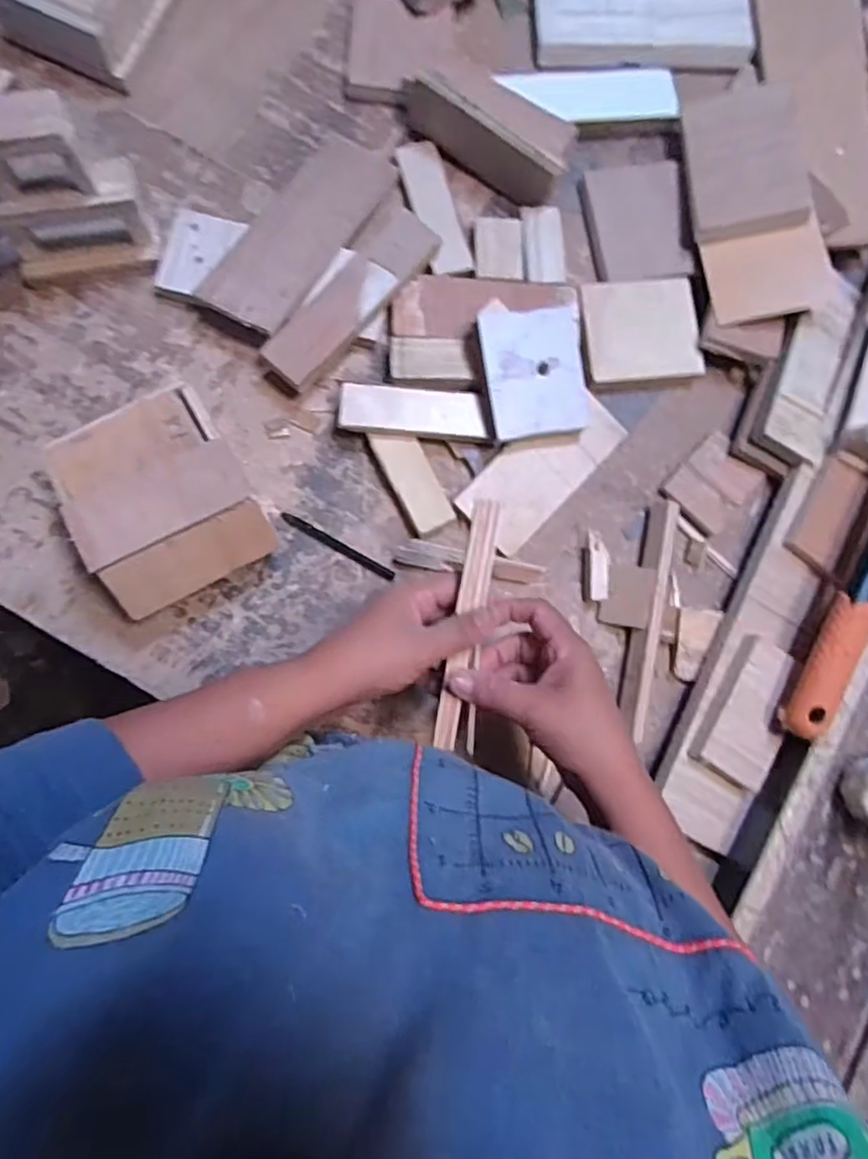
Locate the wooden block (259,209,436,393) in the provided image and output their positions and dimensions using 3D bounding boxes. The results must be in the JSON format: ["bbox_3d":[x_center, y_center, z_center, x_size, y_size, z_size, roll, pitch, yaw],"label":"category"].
[{"bbox_3d":[-0.066,-0.235,0.544,0.049,0.022,0.184,39,81,1],"label":"wooden block"}]

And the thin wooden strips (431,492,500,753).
[{"bbox_3d":[0.024,0.029,0.418,0.024,0.005,0.159,9,88,-3],"label":"thin wooden strips"}]

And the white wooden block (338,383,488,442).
[{"bbox_3d":[-0.017,-0.138,0.536,0.118,0.017,0.043,2,83,-4],"label":"white wooden block"}]

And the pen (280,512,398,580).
[{"bbox_3d":[-0.079,-0.027,0.539,0.103,0.004,0.009,30,81,0],"label":"pen"}]

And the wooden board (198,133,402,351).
[{"bbox_3d":[-0.116,-0.295,0.558,0.081,0.014,0.211,31,72,3],"label":"wooden board"}]

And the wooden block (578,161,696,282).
[{"bbox_3d":[0.183,-0.326,0.590,0.088,0.014,0.115,-6,83,-5],"label":"wooden block"}]

